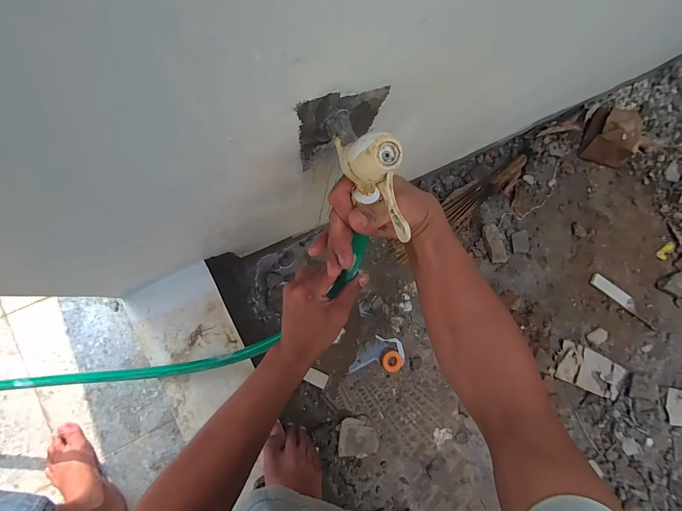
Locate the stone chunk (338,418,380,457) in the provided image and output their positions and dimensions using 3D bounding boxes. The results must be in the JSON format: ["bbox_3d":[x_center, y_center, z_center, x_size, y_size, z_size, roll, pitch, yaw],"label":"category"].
[{"bbox_3d":[0.043,0.452,0.786,0.092,0.025,0.088,11,82,-6],"label":"stone chunk"}]

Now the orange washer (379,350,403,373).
[{"bbox_3d":[0.131,0.272,0.821,0.055,0.031,0.054,1,83,-7],"label":"orange washer"}]

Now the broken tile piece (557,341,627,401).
[{"bbox_3d":[0.696,0.322,0.889,0.225,0.022,0.104,24,86,-13],"label":"broken tile piece"}]

